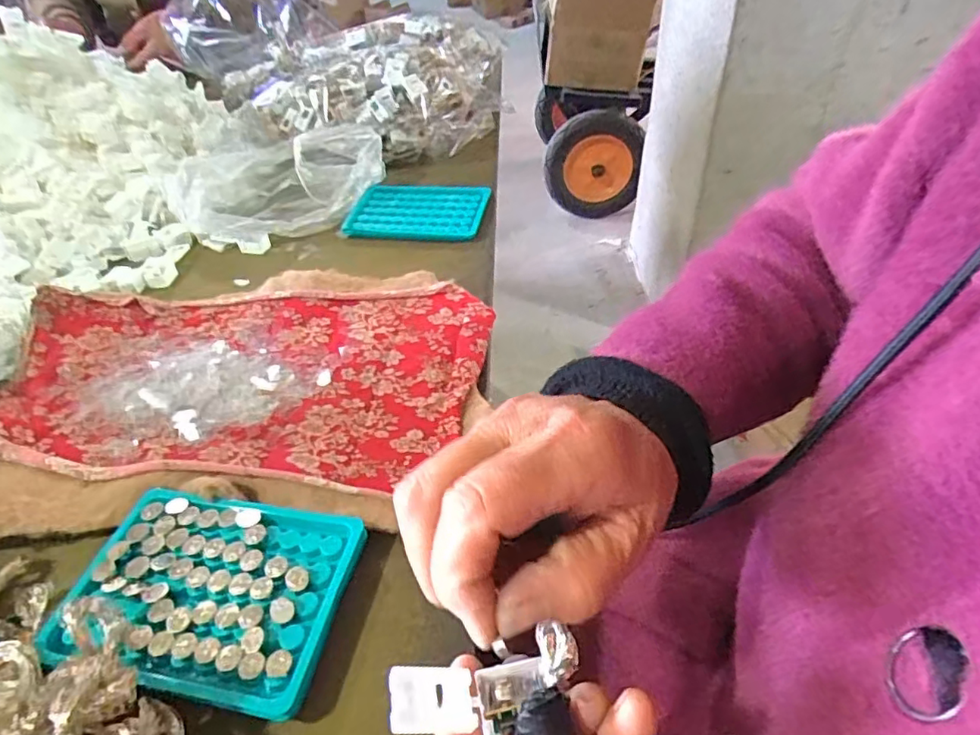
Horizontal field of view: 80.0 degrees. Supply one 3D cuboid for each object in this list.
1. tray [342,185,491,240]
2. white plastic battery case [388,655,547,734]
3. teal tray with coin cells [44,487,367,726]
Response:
[{"bbox_3d":[-0.070,-0.156,0.582,0.130,0.017,0.091,6,43,10],"label":"tray"},{"bbox_3d":[-0.007,0.108,0.192,0.052,0.009,0.023,4,41,-22],"label":"white plastic battery case"},{"bbox_3d":[-0.139,0.107,0.289,0.134,0.015,0.096,6,43,10],"label":"teal tray with coin cells"}]

